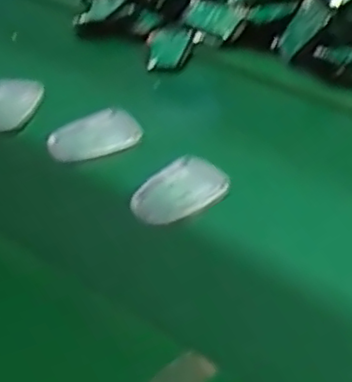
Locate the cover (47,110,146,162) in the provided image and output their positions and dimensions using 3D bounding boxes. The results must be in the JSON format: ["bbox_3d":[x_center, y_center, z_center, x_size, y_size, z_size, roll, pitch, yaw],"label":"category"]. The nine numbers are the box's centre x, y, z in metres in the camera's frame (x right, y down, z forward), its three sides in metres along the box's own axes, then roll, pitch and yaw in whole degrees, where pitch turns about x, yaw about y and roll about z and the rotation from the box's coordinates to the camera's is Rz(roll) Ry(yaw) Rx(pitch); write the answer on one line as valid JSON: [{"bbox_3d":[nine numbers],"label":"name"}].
[{"bbox_3d":[-0.093,-0.063,0.768,0.103,0.020,0.065,-19,44,-23],"label":"cover"}]

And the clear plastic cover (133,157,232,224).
[{"bbox_3d":[0.002,0.003,0.695,0.100,0.022,0.066,-31,49,-32],"label":"clear plastic cover"}]

